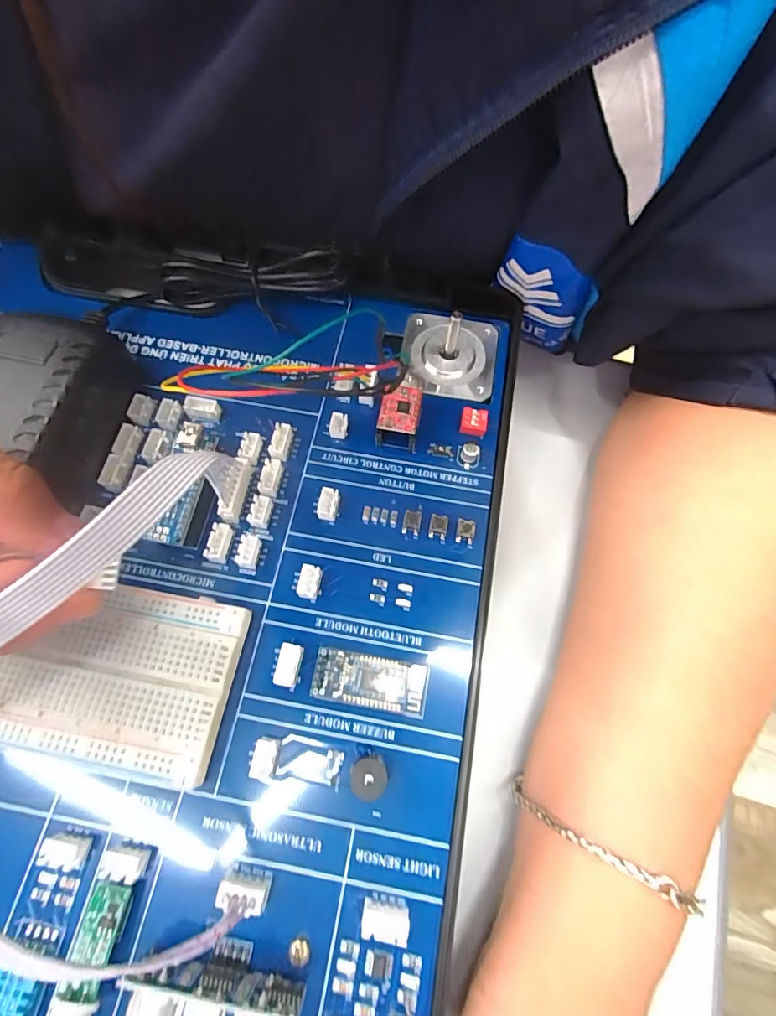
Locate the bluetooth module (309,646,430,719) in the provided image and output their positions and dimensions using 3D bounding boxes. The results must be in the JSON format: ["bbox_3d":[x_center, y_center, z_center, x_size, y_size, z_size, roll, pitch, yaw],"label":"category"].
[{"bbox_3d":[-0.006,0.059,0.160,0.038,0.004,0.016,10,69,3],"label":"bluetooth module"}]

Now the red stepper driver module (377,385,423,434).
[{"bbox_3d":[0.005,-0.037,0.191,0.015,0.014,0.019,11,69,3],"label":"red stepper driver module"}]

